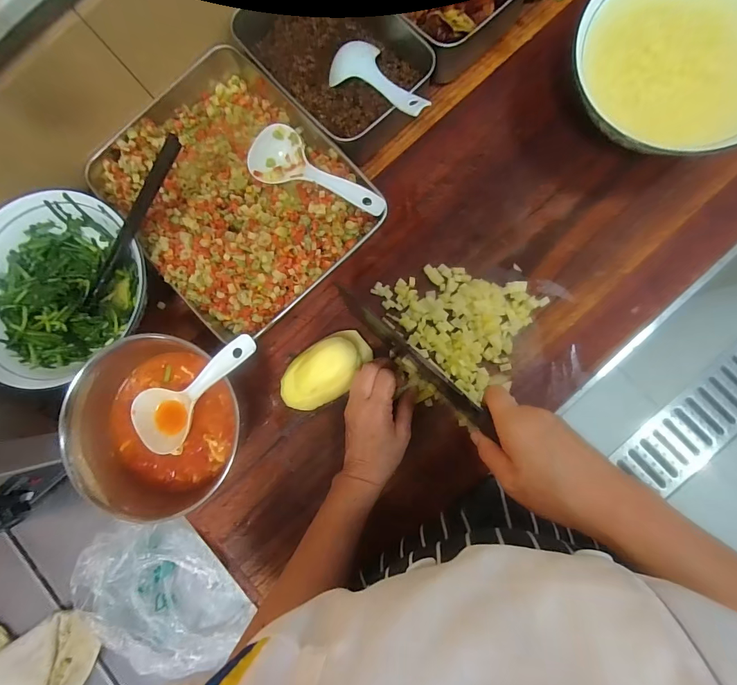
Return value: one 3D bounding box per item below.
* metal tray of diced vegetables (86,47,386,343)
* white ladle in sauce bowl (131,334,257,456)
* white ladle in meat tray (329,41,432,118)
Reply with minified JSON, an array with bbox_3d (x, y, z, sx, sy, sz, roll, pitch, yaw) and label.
[{"bbox_3d":[-0.156,-0.176,0.443,0.234,0.057,0.298,-41,83,1],"label":"metal tray of diced vegetables"},{"bbox_3d":[-0.169,0.053,0.378,0.176,0.039,0.071,-32,86,28],"label":"white ladle in sauce bowl"},{"bbox_3d":[0.012,-0.280,0.417,0.059,0.027,0.153,-36,63,1],"label":"white ladle in meat tray"}]

